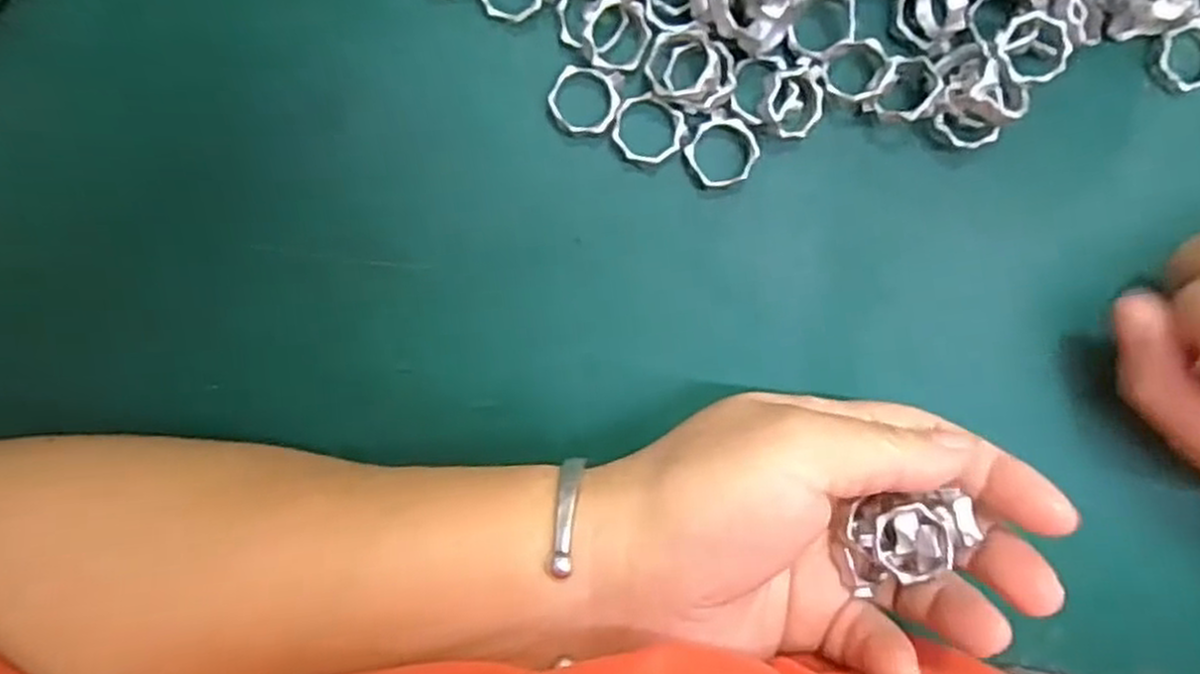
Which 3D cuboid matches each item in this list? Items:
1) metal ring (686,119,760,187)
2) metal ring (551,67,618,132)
[{"bbox_3d":[0.038,-0.056,0.239,0.020,0.006,0.021,0,95,-3],"label":"metal ring"},{"bbox_3d":[-0.005,-0.071,0.235,0.020,0.005,0.019,0,95,-3],"label":"metal ring"}]

